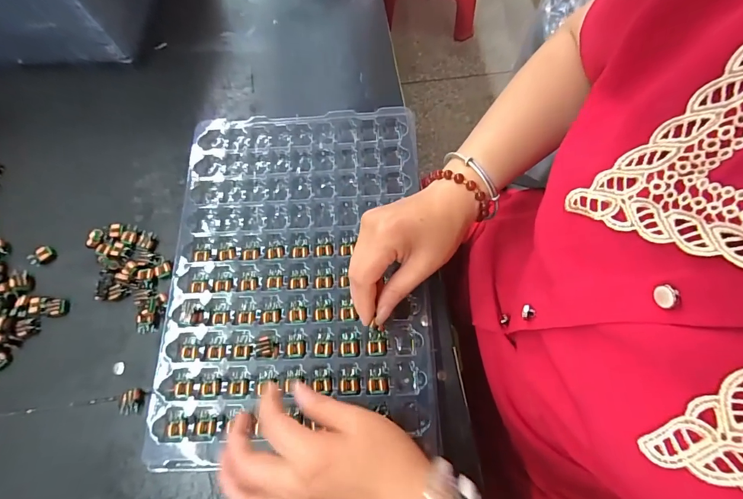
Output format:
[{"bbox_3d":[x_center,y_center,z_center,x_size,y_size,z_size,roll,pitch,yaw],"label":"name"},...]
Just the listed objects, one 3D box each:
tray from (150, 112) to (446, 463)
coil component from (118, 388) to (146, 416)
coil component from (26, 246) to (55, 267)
[{"bbox_3d":[-0.069,0.011,0.357,0.235,0.023,0.325,-3,69,1],"label":"tray"},{"bbox_3d":[-0.209,0.133,0.327,0.017,0.011,0.021,0,69,2],"label":"coil component"},{"bbox_3d":[-0.334,0.007,0.377,0.021,0.011,0.015,-38,73,-12],"label":"coil component"}]

